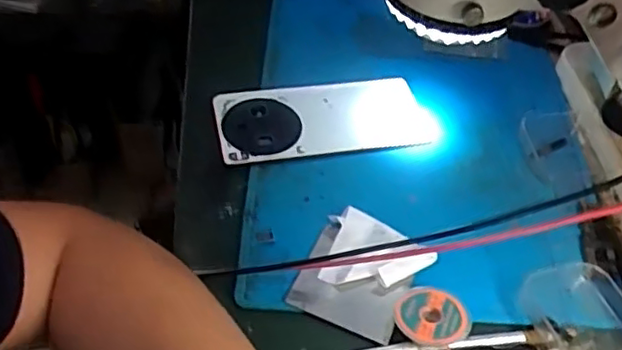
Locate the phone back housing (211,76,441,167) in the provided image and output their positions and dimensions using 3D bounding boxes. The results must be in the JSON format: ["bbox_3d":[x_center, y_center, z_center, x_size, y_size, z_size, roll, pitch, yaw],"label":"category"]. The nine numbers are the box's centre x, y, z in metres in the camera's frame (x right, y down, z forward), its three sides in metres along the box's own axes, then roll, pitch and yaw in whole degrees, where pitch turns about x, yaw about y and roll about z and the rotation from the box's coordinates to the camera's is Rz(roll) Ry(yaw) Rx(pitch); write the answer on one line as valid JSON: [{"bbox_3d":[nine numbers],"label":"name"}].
[{"bbox_3d":[0.010,-0.044,0.507,0.162,0.011,0.073,-7,49,-11],"label":"phone back housing"}]

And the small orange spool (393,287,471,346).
[{"bbox_3d":[0.072,0.084,0.392,0.042,0.012,0.041,2,48,-2],"label":"small orange spool"}]

